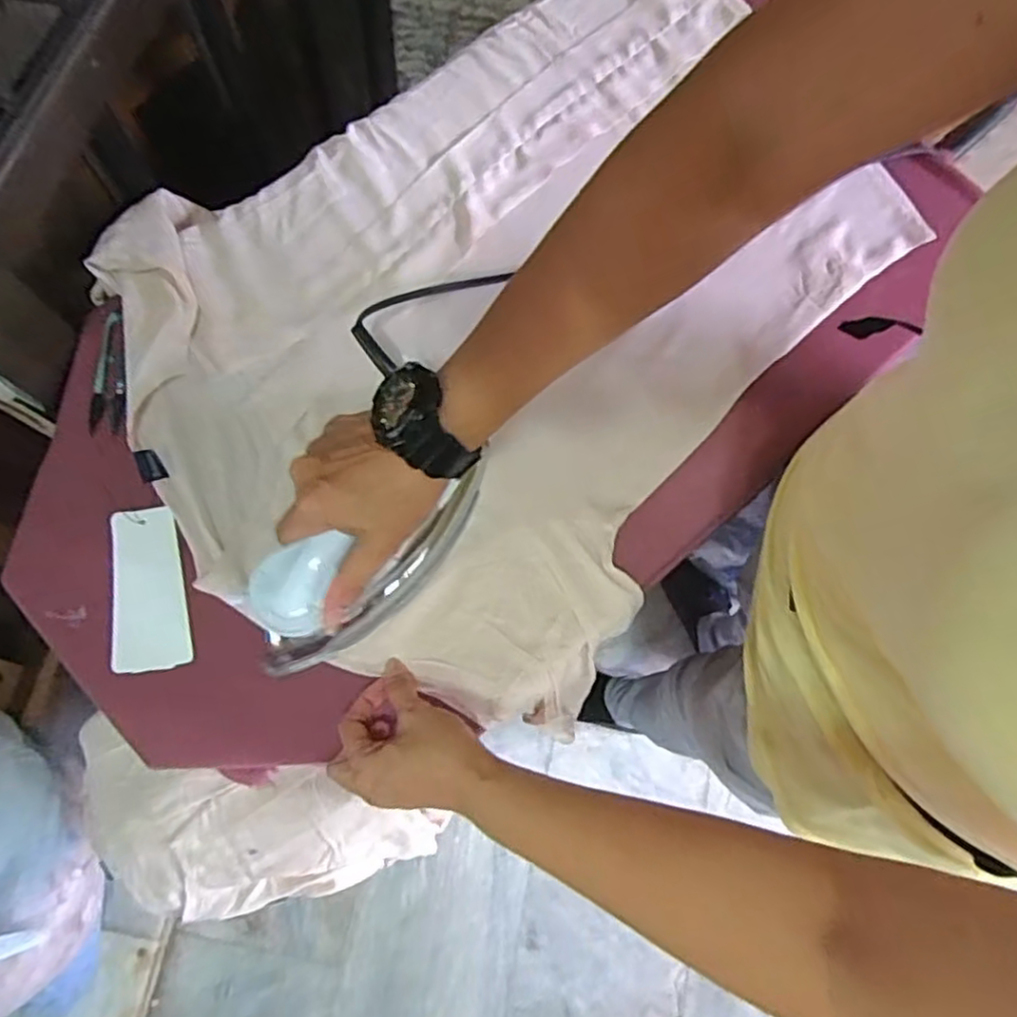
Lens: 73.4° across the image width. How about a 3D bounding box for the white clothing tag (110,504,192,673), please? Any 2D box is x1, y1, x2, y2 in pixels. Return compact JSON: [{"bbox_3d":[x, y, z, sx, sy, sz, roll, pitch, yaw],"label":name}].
[{"bbox_3d":[-0.276,0.061,0.518,0.053,0.004,0.120,-10,83,-10],"label":"white clothing tag"}]

